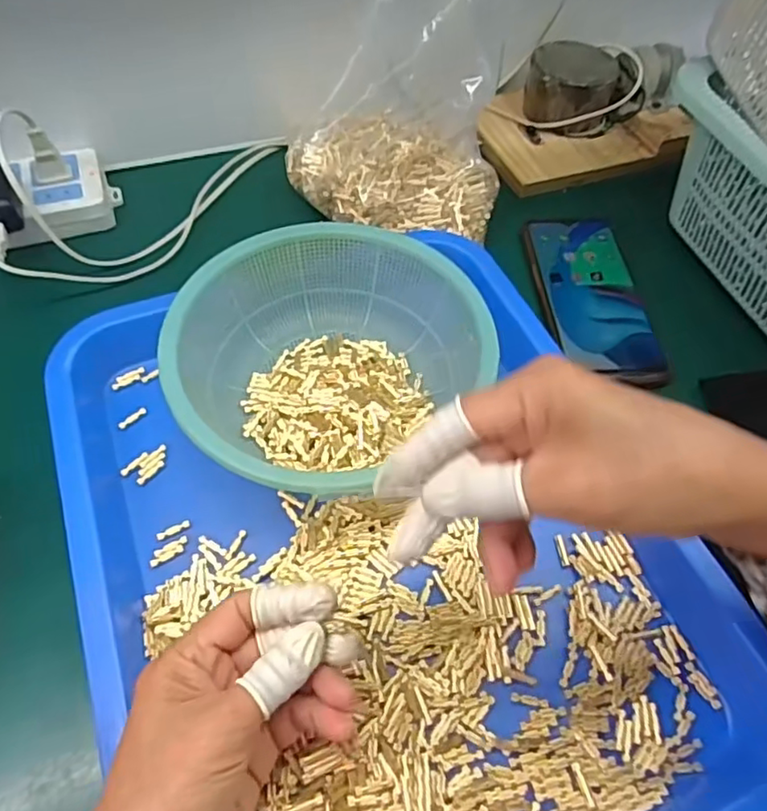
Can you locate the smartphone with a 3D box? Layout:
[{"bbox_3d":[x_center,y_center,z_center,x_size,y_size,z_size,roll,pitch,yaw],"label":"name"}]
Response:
[{"bbox_3d":[0.155,-0.083,0.448,0.075,0.009,0.163,-1,56,-4],"label":"smartphone"}]

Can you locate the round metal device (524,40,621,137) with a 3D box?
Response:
[{"bbox_3d":[0.172,-0.292,0.554,0.079,0.049,0.077,2,56,-2],"label":"round metal device"}]

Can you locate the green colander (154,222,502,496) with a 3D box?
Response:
[{"bbox_3d":[-0.035,-0.028,0.373,0.186,0.059,0.179,-33,64,-23],"label":"green colander"}]

